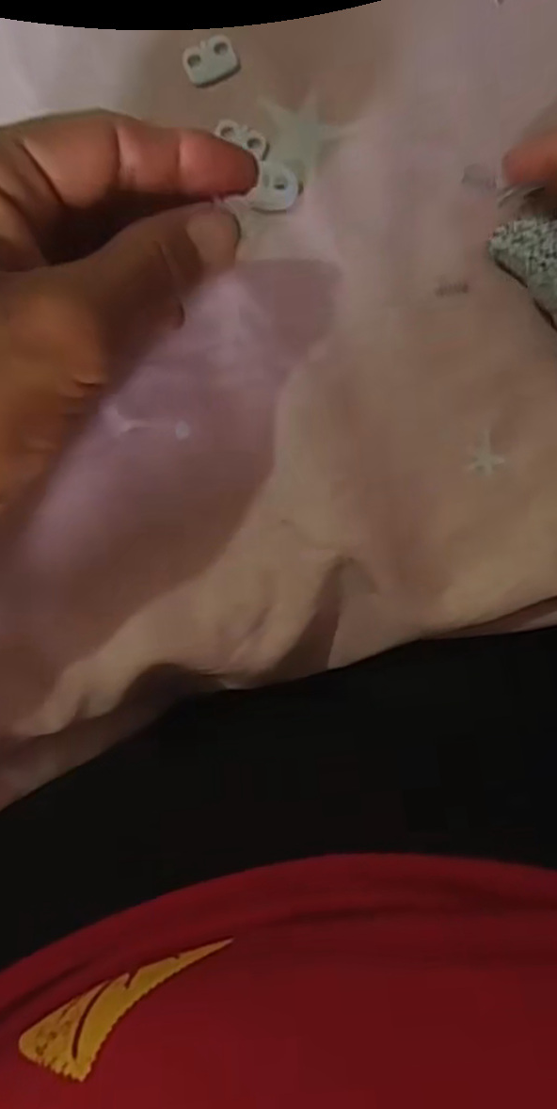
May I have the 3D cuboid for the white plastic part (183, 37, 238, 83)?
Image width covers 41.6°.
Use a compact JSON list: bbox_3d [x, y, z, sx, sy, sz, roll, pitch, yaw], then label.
[{"bbox_3d":[-0.024,-0.173,0.256,0.017,0.004,0.013,-27,88,-3],"label":"white plastic part"}]

